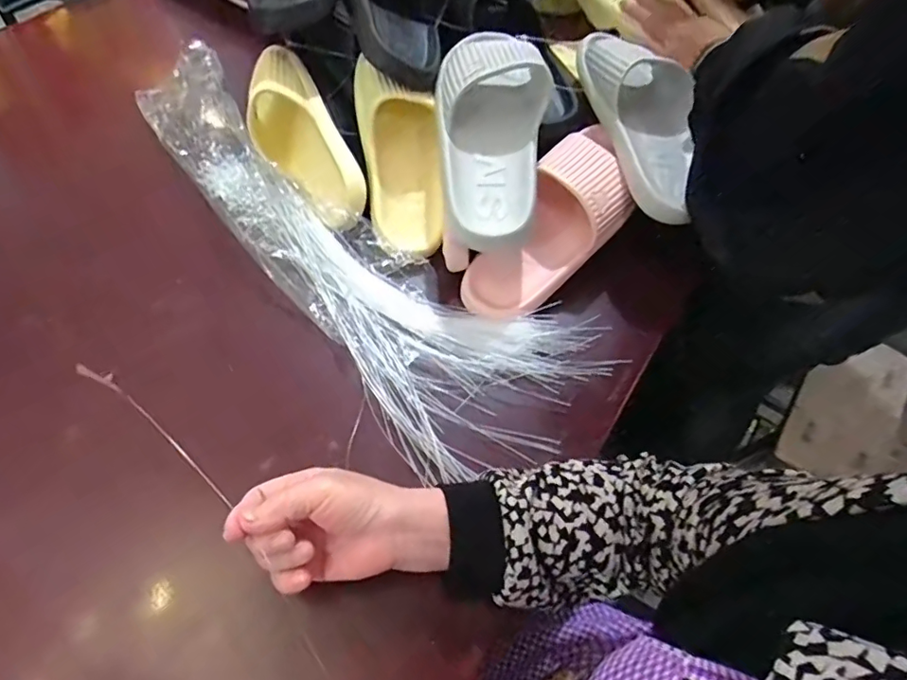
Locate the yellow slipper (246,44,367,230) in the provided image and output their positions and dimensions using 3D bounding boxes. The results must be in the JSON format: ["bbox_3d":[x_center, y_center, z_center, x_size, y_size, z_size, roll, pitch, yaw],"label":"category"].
[{"bbox_3d":[-0.172,-0.213,0.589,0.076,0.108,0.242,-22,63,-34],"label":"yellow slipper"}]

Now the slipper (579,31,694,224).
[{"bbox_3d":[0.212,-0.242,0.559,0.104,0.082,0.259,-8,60,-8],"label":"slipper"}]

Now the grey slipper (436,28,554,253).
[{"bbox_3d":[0.033,-0.210,0.521,0.118,0.073,0.249,10,59,3],"label":"grey slipper"}]

